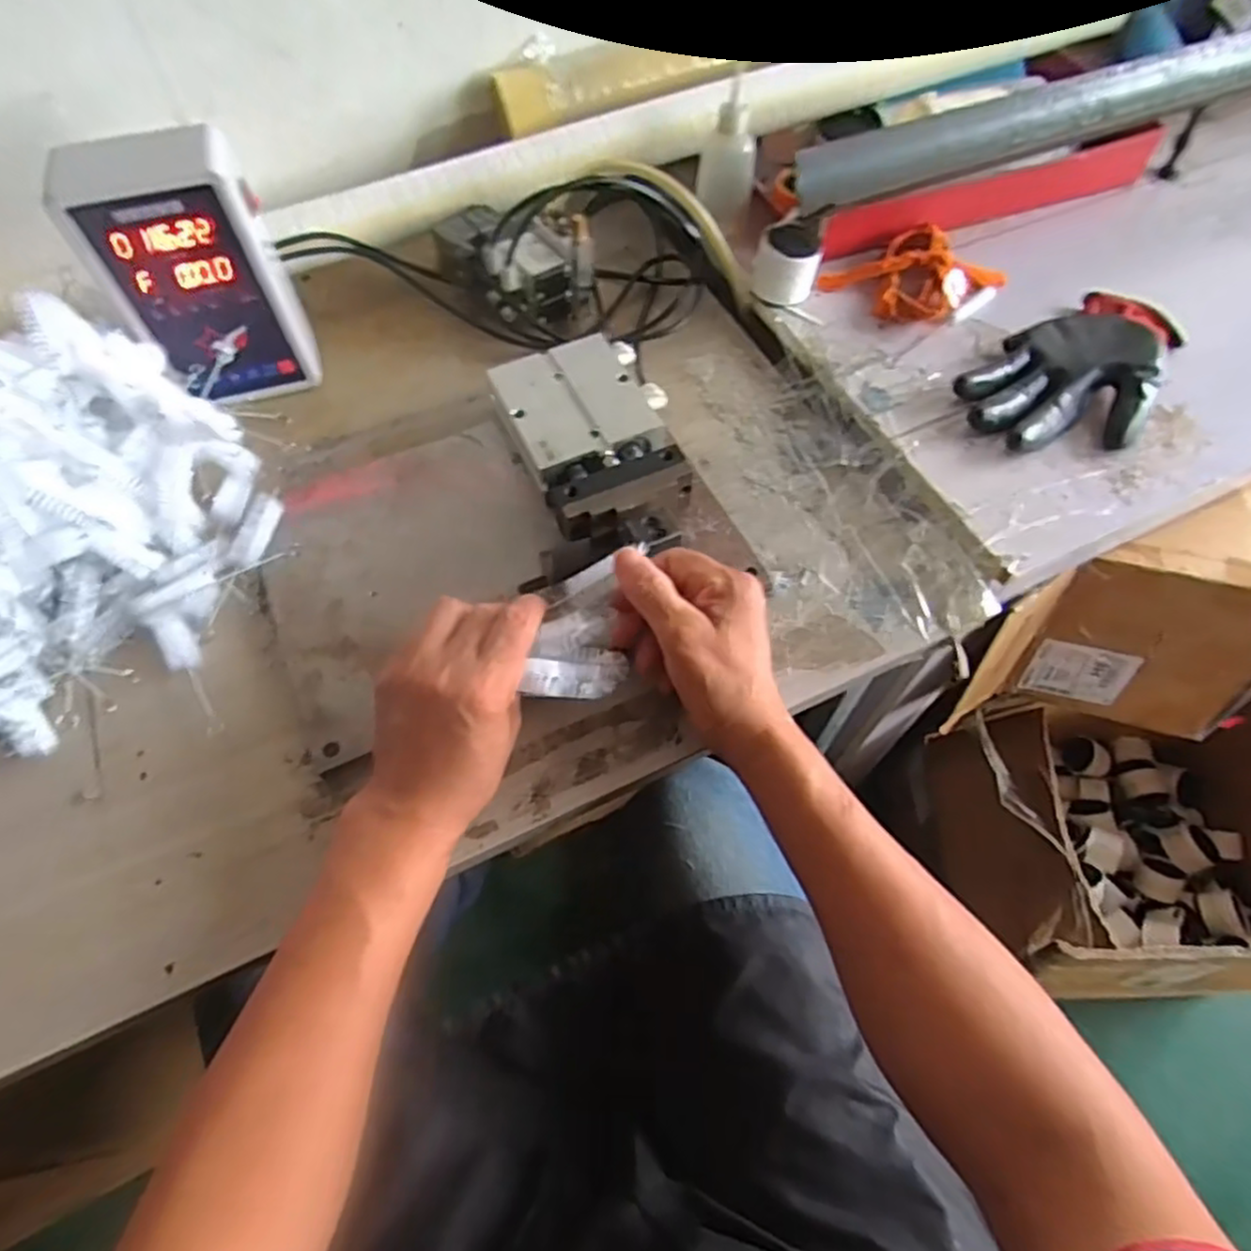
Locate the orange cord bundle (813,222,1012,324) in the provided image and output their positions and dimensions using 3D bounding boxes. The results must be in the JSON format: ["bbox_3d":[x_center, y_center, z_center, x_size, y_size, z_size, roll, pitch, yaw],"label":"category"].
[{"bbox_3d":[0.248,-0.300,0.621,0.122,0.022,0.095,-30,64,-15],"label":"orange cord bundle"}]

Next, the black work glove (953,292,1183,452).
[{"bbox_3d":[0.353,-0.197,0.561,0.115,0.029,0.205,40,69,21],"label":"black work glove"}]

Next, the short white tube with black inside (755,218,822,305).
[{"bbox_3d":[0.136,-0.305,0.615,0.053,0.048,0.046,11,61,8],"label":"short white tube with black inside"}]

